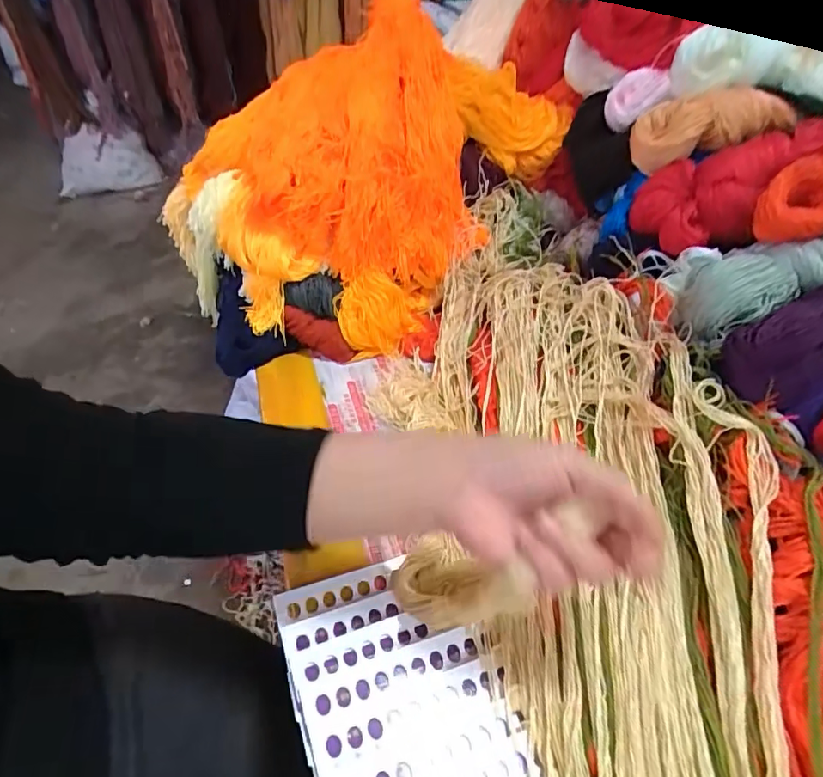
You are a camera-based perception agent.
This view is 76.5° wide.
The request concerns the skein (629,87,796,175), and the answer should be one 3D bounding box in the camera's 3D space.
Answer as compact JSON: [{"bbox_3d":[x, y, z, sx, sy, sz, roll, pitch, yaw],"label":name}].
[{"bbox_3d":[0.279,-0.253,0.505,0.123,0.053,0.053,-9,42,11],"label":"skein"}]

